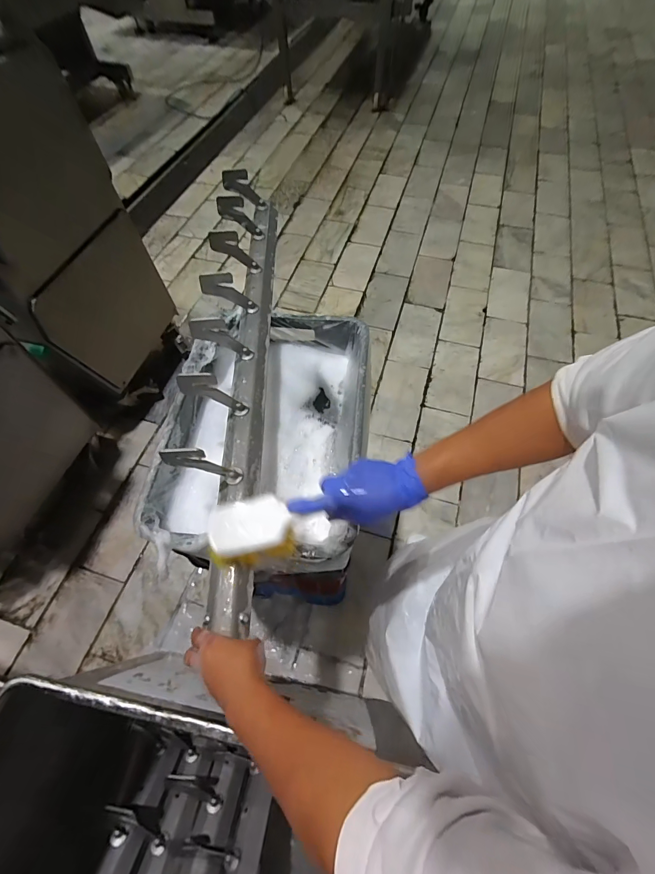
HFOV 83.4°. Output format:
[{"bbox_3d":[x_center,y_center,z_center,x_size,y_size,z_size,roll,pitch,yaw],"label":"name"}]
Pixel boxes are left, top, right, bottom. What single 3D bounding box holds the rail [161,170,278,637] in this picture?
[{"bbox_3d":[-0.174,-0.189,0.695,0.128,0.121,0.959,-3,62,-1],"label":"rail"}]

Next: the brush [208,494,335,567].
[{"bbox_3d":[-0.101,0.131,0.517,0.113,0.047,0.076,-10,65,5],"label":"brush"}]

